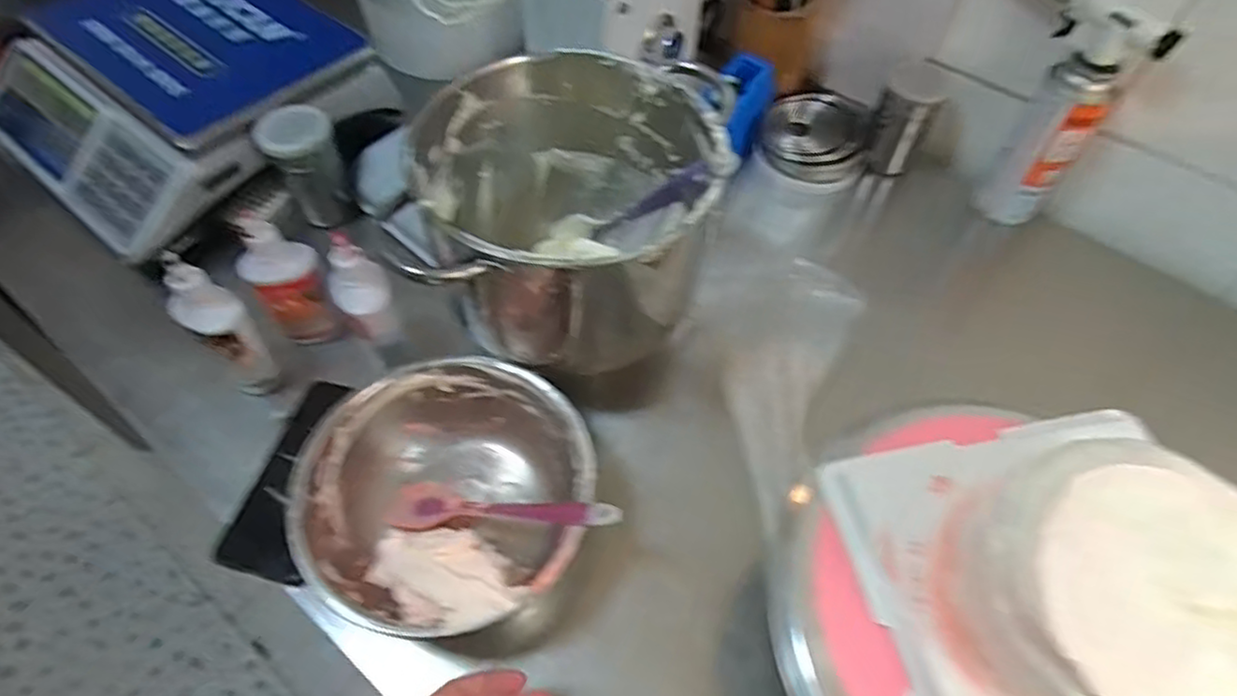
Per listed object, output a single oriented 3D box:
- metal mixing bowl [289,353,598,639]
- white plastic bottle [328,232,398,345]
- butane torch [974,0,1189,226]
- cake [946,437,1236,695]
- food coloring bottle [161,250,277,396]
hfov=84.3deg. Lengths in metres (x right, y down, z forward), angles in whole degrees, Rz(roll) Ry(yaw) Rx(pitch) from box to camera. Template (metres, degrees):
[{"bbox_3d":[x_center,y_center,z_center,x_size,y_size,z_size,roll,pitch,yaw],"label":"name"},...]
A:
[{"bbox_3d":[-0.126,0.118,0.533,0.208,0.101,0.194,1,56,-1],"label":"metal mixing bowl"},{"bbox_3d":[-0.208,-0.036,0.572,0.044,0.123,0.035,-25,61,-17],"label":"white plastic bottle"},{"bbox_3d":[0.415,-0.247,0.699,0.161,0.238,0.067,27,60,15],"label":"butane torch"},{"bbox_3d":[0.256,0.129,0.352,0.142,0.081,0.154,1,56,-1],"label":"cake"},{"bbox_3d":[-0.331,-0.015,0.571,0.050,0.142,0.046,40,64,22],"label":"food coloring bottle"}]

